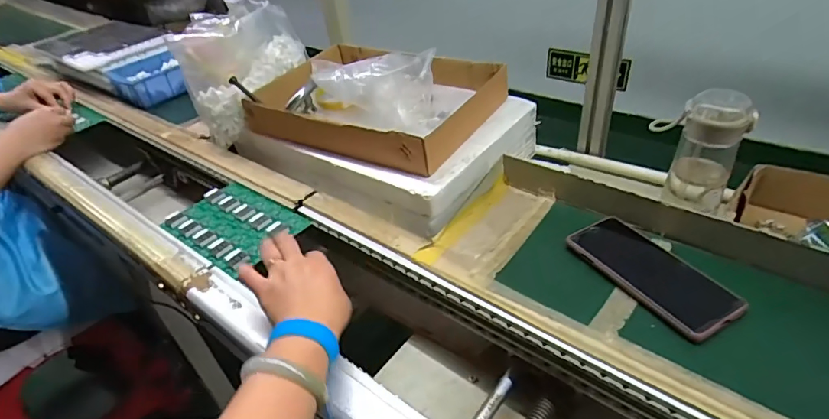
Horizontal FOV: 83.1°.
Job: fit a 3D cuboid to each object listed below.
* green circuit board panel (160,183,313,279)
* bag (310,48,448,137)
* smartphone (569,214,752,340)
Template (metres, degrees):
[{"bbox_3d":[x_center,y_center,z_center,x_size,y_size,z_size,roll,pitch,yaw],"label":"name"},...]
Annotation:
[{"bbox_3d":[-0.251,0.018,0.643,0.186,0.008,0.131,20,46,31],"label":"green circuit board panel"},{"bbox_3d":[-0.051,-0.173,0.698,0.179,0.106,0.083,-6,38,1],"label":"bag"},{"bbox_3d":[0.242,0.059,0.476,0.079,0.011,0.161,-23,40,-19],"label":"smartphone"}]

